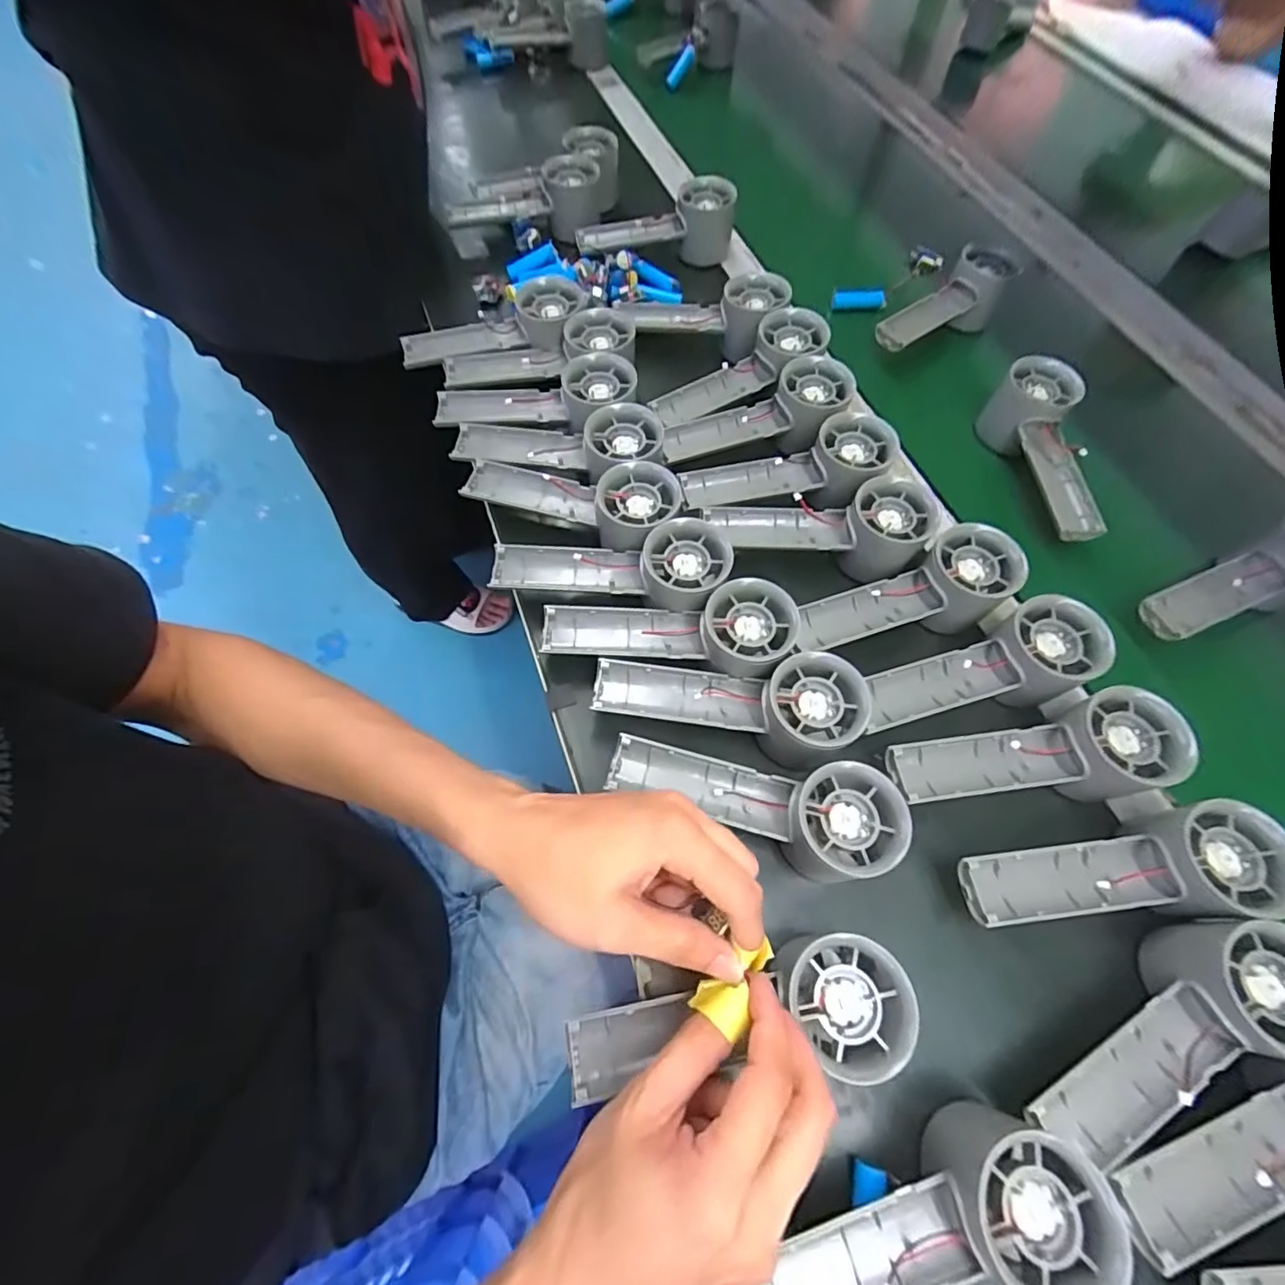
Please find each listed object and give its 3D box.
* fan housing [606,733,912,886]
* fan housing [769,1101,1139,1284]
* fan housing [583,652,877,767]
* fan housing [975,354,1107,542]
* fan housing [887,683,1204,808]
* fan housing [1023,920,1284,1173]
[{"bbox_3d":[0.057,0.087,0.309,0.151,0.042,0.054,10,63,3],"label":"fan housing"},{"bbox_3d":[0.112,0.251,0.238,0.156,0.052,0.067,-10,64,-7],"label":"fan housing"},{"bbox_3d":[0.050,0.031,0.338,0.157,0.035,0.052,9,63,2],"label":"fan housing"},{"bbox_3d":[0.328,-0.151,0.458,0.049,0.064,0.158,-6,64,-5],"label":"fan housing"},{"bbox_3d":[0.228,0.071,0.344,0.158,0.046,0.055,-11,64,6],"label":"fan housing"},{"bbox_3d":[0.259,0.195,0.279,0.154,0.049,0.054,-33,68,-3],"label":"fan housing"}]

